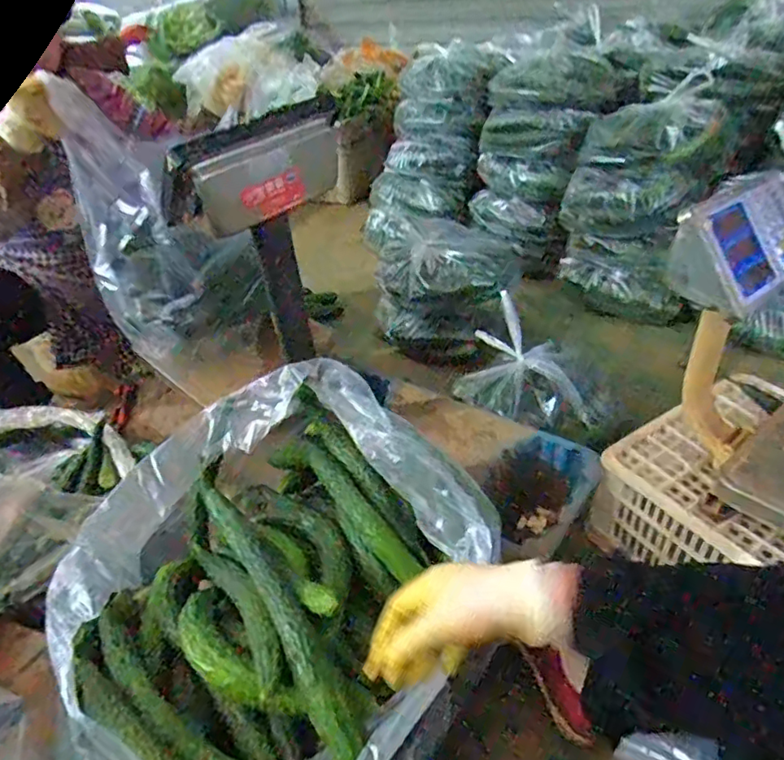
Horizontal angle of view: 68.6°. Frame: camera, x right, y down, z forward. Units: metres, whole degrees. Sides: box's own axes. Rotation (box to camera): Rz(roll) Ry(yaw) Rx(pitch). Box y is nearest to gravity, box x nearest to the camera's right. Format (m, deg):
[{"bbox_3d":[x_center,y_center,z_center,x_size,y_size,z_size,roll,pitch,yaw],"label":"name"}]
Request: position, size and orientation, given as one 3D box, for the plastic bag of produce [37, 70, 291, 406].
[{"bbox_3d":[-0.378,-0.190,0.949,0.205,0.471,0.152,-15,21,46],"label":"plastic bag of produce"}]

